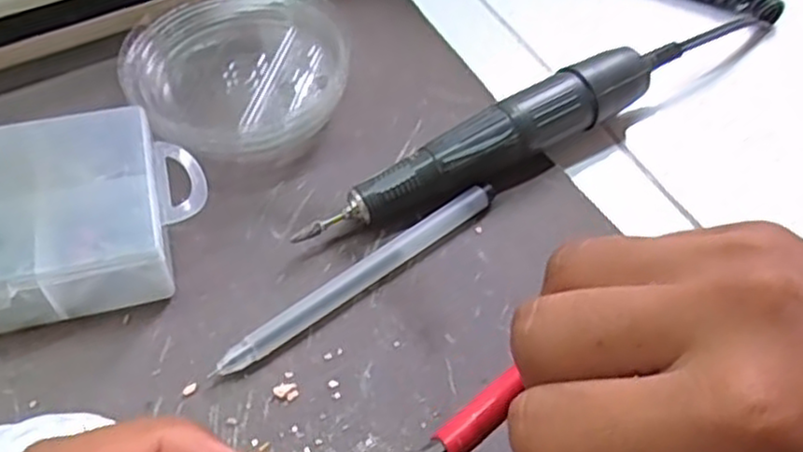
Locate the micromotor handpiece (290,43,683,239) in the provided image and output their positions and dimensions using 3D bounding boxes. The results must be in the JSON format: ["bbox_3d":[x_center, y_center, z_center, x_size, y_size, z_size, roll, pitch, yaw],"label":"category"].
[{"bbox_3d":[0.046,-0.036,0.305,0.185,0.030,0.025,-29,62,-22],"label":"micromotor handpiece"}]

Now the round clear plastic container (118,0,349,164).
[{"bbox_3d":[-0.070,-0.068,0.320,0.089,0.026,0.080,-32,63,-24],"label":"round clear plastic container"}]

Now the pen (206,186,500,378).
[{"bbox_3d":[-0.014,0.018,0.274,0.124,0.010,0.010,-32,63,-24],"label":"pen"}]

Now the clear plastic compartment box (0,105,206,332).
[{"bbox_3d":[-0.139,0.000,0.263,0.126,0.034,0.075,-12,57,-12],"label":"clear plastic compartment box"}]

